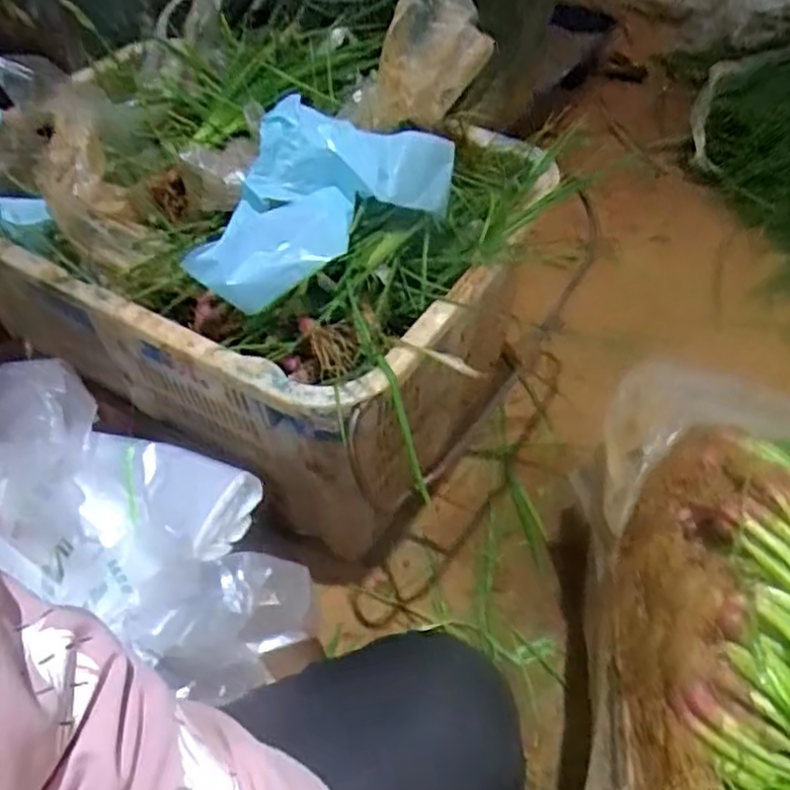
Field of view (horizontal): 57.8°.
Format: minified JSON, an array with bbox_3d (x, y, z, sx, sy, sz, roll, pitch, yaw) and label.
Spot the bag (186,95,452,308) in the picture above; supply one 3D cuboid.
[{"bbox_3d":[-0.079,-0.193,0.677,0.268,0.095,0.144,-34,57,-26],"label":"bag"}]

